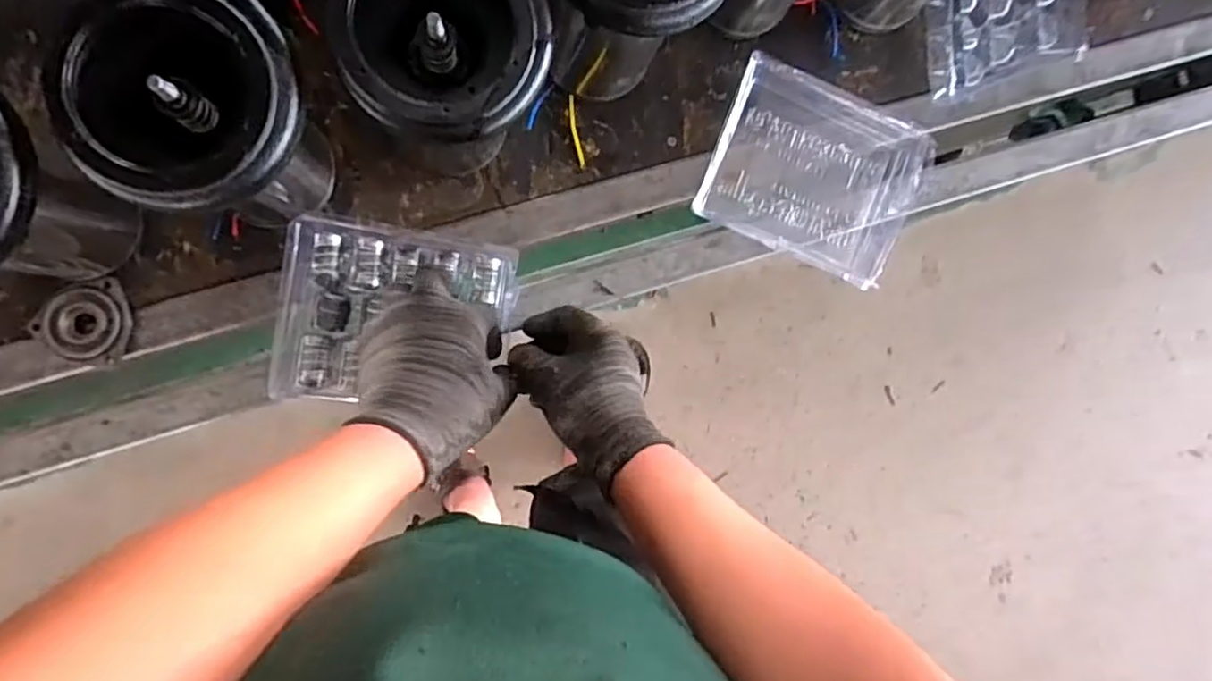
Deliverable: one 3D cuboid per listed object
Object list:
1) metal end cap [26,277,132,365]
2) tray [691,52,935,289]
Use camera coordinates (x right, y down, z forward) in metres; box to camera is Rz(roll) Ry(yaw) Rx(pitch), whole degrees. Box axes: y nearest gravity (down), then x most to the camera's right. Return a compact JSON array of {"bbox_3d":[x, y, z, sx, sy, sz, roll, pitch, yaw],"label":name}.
[{"bbox_3d":[-0.399,-0.016,0.514,0.065,0.012,0.063,0,91,-9],"label":"metal end cap"},{"bbox_3d":[0.180,-0.146,0.582,0.180,0.034,0.154,21,88,-9],"label":"tray"}]

